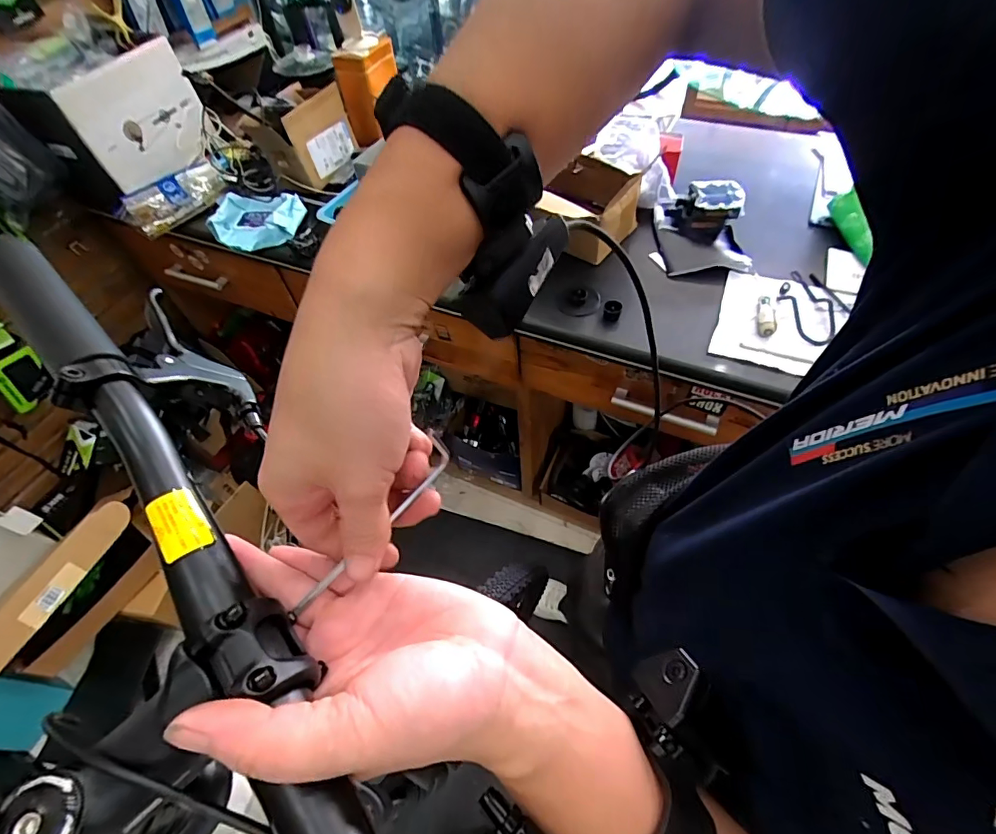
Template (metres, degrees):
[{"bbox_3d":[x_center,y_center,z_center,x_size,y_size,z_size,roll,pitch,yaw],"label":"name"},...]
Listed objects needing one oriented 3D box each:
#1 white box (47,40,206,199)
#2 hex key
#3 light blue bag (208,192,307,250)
[{"bbox_3d":[-0.768,-0.650,1.033,0.044,0.217,0.259,23,58,11],"label":"white box"},{"bbox_3d":[-0.060,0.054,0.228,0.008,0.019,0.107,33,77,25],"label":"hex key"},{"bbox_3d":[-0.489,-0.405,0.965,0.165,0.044,0.135,3,56,8],"label":"light blue bag"}]

